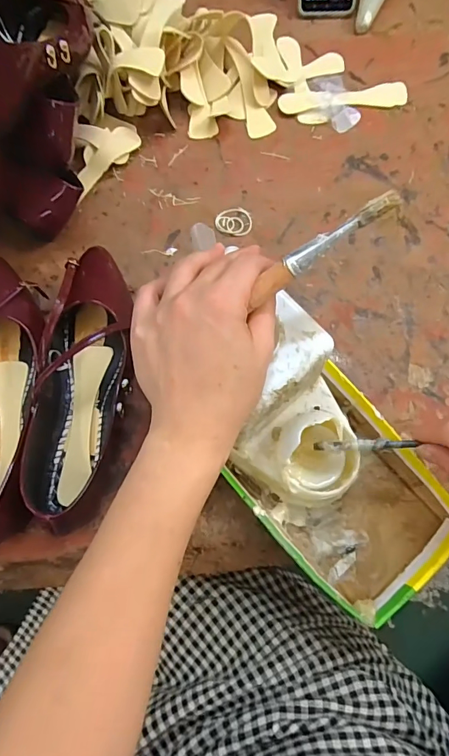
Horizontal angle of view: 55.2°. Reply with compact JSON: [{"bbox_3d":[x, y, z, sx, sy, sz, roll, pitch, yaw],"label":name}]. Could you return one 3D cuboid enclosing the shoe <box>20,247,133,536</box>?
[{"bbox_3d":[-0.131,-0.002,0.385,0.069,0.062,0.250,4,72,1],"label":"shoe"}]

